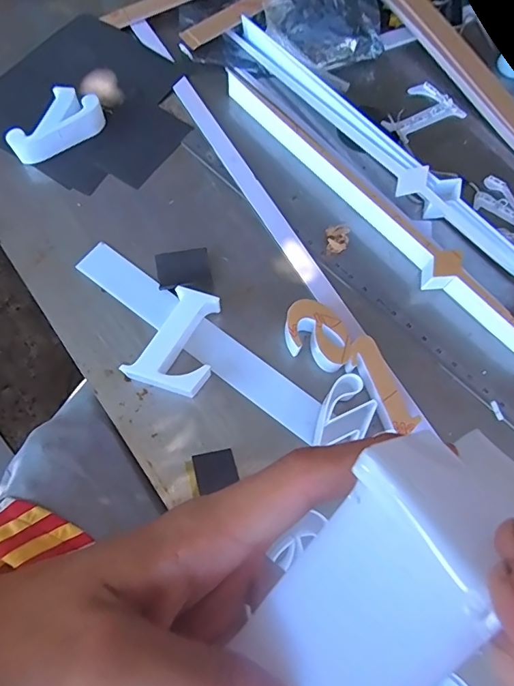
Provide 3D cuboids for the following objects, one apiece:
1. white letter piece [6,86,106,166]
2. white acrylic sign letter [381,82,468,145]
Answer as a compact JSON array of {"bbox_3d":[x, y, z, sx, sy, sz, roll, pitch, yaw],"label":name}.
[{"bbox_3d":[-0.291,-0.312,0.656,0.137,0.048,0.064,-39,78,-16],"label":"white letter piece"},{"bbox_3d":[0.256,-0.364,0.722,0.130,0.007,0.082,-31,76,-14],"label":"white acrylic sign letter"}]

